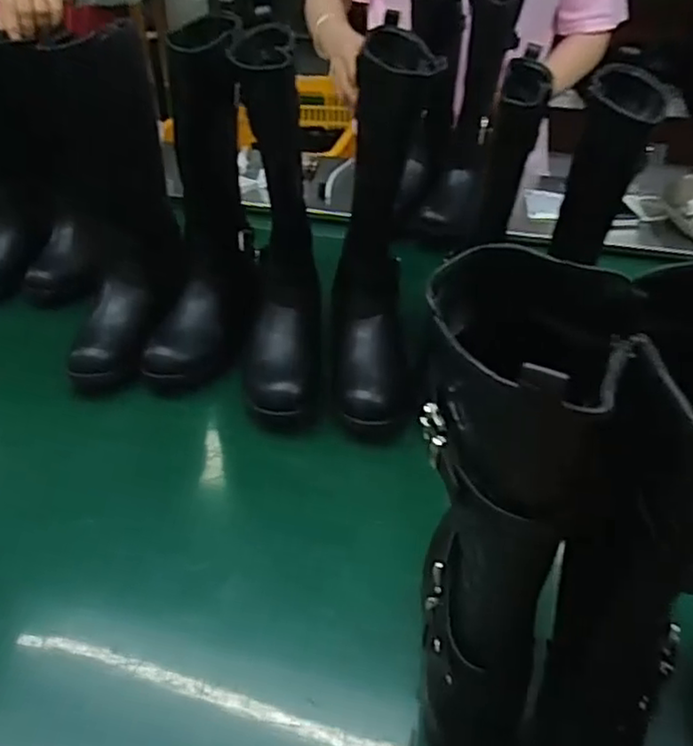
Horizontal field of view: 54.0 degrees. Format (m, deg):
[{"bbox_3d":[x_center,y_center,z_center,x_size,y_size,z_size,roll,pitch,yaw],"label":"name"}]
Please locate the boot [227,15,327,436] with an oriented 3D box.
[{"bbox_3d":[-0.073,-0.139,0.694,0.084,0.327,0.242,-4,38,-4],"label":"boot"}]

